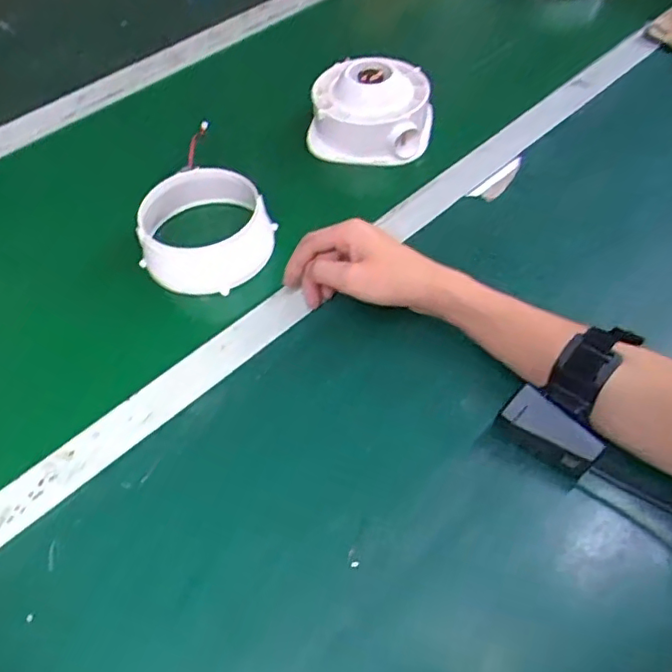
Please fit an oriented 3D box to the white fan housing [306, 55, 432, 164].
[{"bbox_3d":[0.039,-0.259,0.674,0.134,0.073,0.106,7,54,8],"label":"white fan housing"}]

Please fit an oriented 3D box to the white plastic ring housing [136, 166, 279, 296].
[{"bbox_3d":[-0.126,-0.103,0.575,0.129,0.055,0.119,-13,54,-6],"label":"white plastic ring housing"}]

